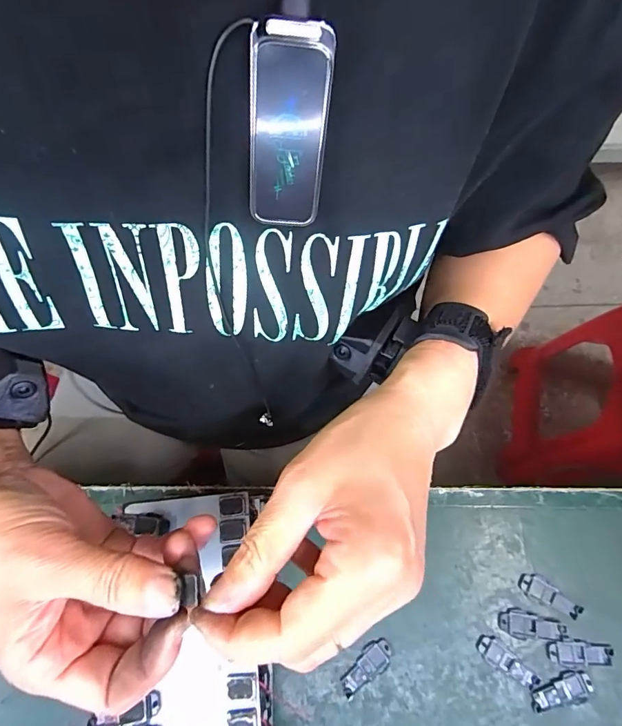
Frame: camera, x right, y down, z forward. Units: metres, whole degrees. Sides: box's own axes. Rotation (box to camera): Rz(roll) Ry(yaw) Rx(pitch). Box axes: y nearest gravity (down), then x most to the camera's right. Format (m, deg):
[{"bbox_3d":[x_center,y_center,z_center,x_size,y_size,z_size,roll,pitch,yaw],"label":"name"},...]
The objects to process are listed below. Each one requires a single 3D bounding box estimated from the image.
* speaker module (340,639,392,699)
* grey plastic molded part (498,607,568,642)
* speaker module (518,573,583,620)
[{"bbox_3d":[0.036,0.200,0.278,0.040,0.004,0.017,-39,74,-10],"label":"speaker module"},{"bbox_3d":[0.146,0.174,0.280,0.042,0.004,0.017,9,72,5],"label":"grey plastic molded part"},{"bbox_3d":[0.161,0.156,0.286,0.040,0.004,0.014,25,74,10],"label":"speaker module"}]

